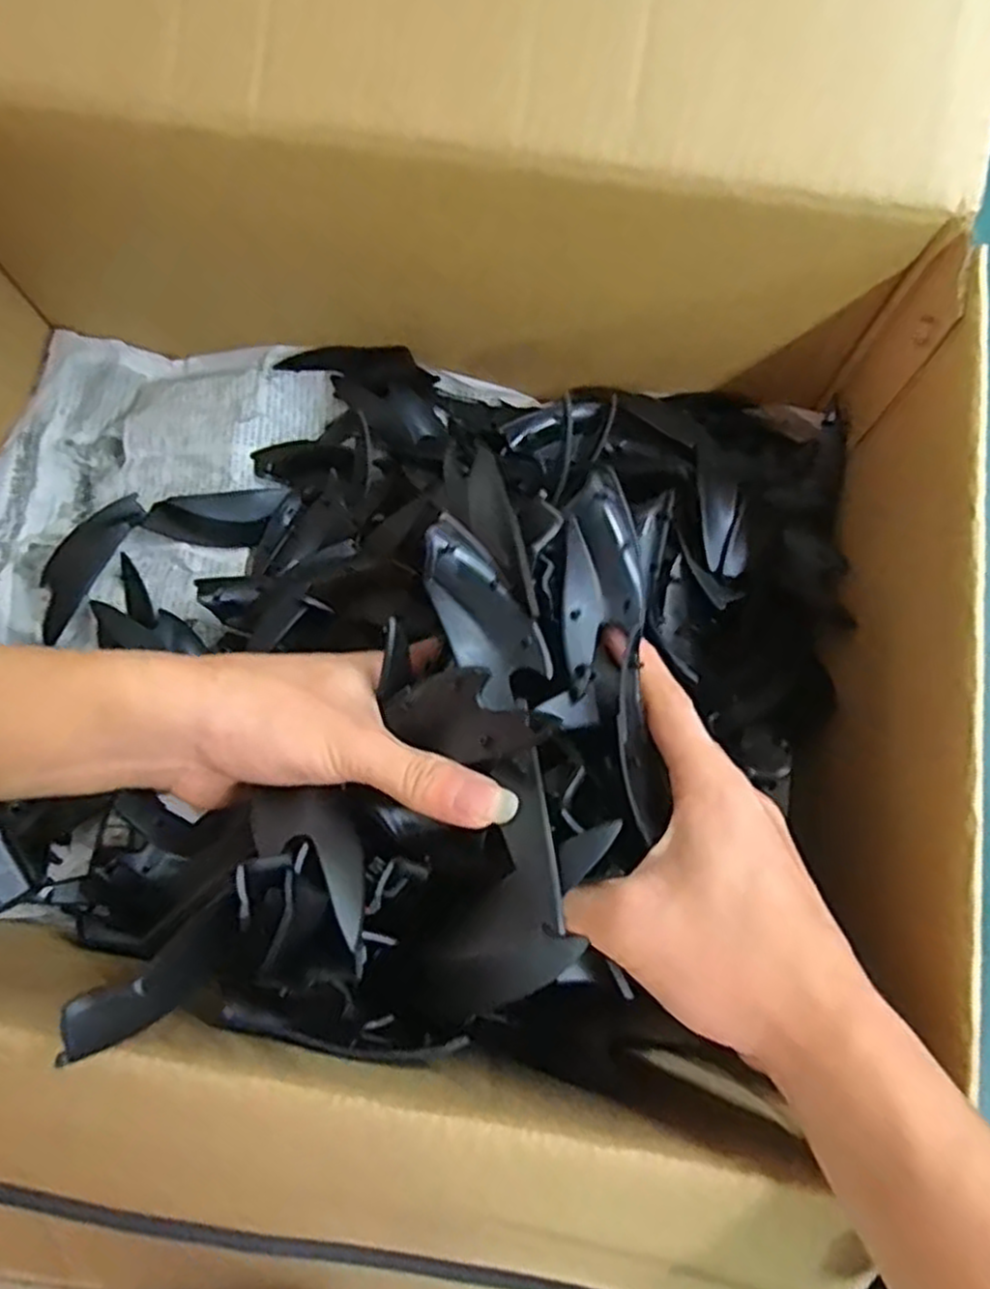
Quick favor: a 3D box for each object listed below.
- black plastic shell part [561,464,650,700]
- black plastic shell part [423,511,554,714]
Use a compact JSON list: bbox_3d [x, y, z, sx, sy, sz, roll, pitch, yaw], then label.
[{"bbox_3d":[0.045,-0.026,0.309,0.035,0.021,0.097,3,75,0],"label":"black plastic shell part"},{"bbox_3d":[-0.006,-0.014,0.293,0.032,0.011,0.076,-27,77,-8],"label":"black plastic shell part"}]

